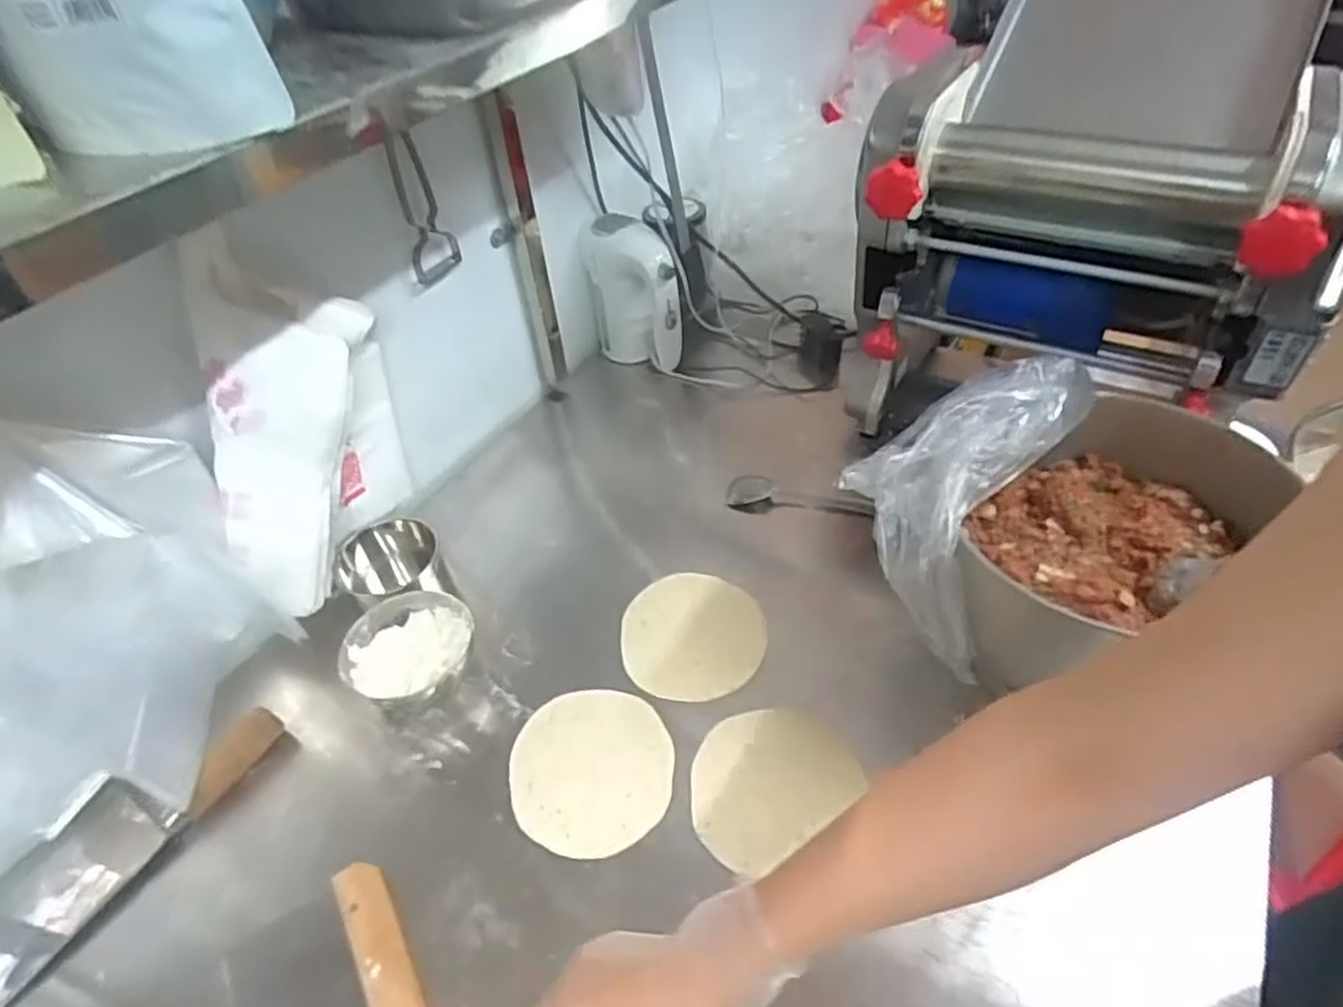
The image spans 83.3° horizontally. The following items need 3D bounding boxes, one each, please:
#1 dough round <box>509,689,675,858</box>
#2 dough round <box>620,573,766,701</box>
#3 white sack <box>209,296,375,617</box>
[{"bbox_3d":[-0.063,0.210,0.600,0.125,0.004,0.132,-3,44,3],"label":"dough round"},{"bbox_3d":[0.019,0.113,0.679,0.124,0.010,0.129,-3,44,3],"label":"dough round"},{"bbox_3d":[-0.322,-0.036,0.632,0.049,0.268,0.108,18,16,20],"label":"white sack"}]

